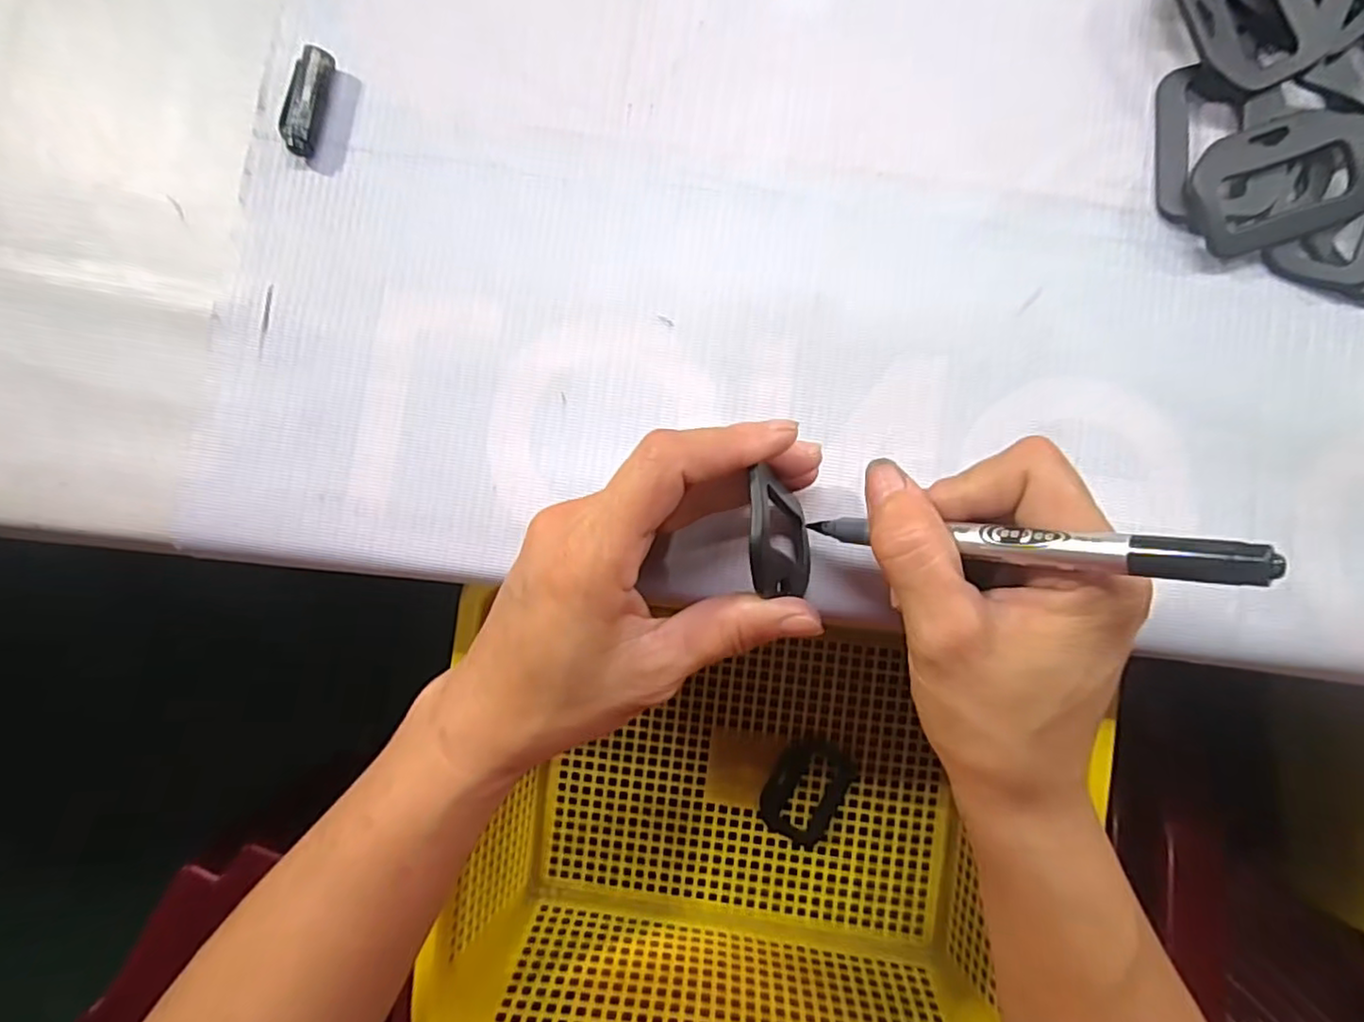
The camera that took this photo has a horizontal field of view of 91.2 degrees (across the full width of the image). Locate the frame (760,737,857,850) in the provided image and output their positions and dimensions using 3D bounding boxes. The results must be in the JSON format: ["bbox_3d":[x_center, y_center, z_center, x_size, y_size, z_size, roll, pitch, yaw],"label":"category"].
[{"bbox_3d":[0.075,0.169,0.404,0.045,0.004,0.062,29,88,3],"label":"frame"}]

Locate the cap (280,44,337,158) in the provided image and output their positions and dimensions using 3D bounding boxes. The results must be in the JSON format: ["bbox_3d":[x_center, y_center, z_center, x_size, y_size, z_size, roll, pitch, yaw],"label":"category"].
[{"bbox_3d":[-0.147,-0.158,0.258,0.014,0.011,0.039,12,87,3],"label":"cap"}]

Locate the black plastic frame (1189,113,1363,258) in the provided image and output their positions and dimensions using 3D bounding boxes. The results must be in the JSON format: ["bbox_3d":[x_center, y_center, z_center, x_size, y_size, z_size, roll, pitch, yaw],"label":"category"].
[{"bbox_3d":[0.223,-0.121,0.243,0.072,0.008,0.042,-17,103,3],"label":"black plastic frame"}]

